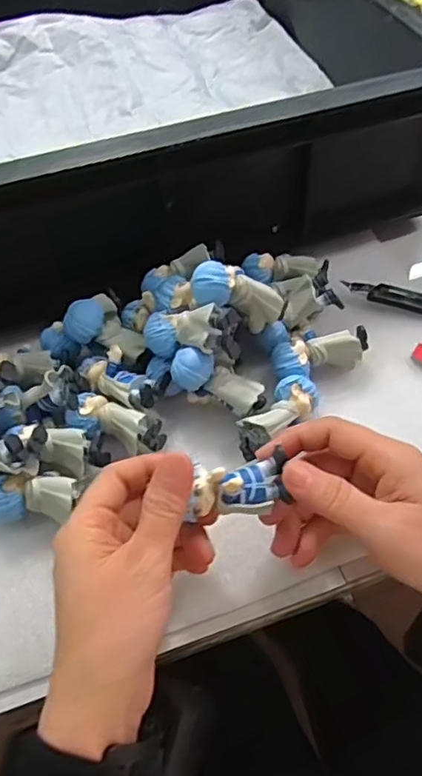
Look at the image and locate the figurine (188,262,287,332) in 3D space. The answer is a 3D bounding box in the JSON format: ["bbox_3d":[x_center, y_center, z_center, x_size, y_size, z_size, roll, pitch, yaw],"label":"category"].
[{"bbox_3d":[0.016,-0.057,0.356,0.058,0.023,0.021,22,58,-24],"label":"figurine"}]

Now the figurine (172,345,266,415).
[{"bbox_3d":[0.003,-0.003,0.366,0.062,0.034,0.027,26,61,-14],"label":"figurine"}]

